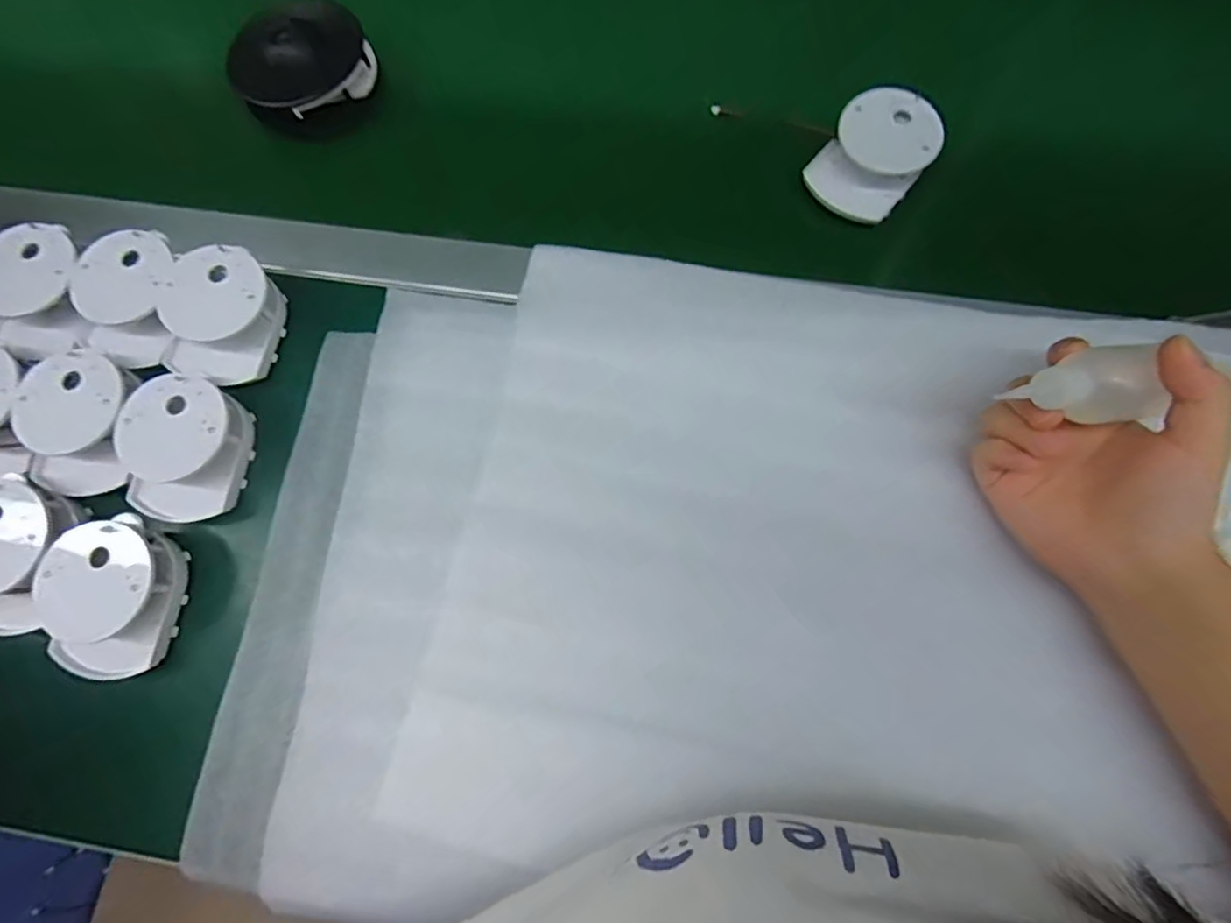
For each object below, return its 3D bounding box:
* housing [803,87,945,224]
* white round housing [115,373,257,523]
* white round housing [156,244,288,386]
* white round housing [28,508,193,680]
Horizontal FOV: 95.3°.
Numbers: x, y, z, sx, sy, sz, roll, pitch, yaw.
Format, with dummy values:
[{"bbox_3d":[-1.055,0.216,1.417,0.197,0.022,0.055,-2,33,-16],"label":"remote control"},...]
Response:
[{"bbox_3d":[0.171,-0.202,0.370,0.063,0.033,0.073,43,81,14],"label":"housing"},{"bbox_3d":[-0.257,-0.007,0.334,0.059,0.034,0.078,8,75,6],"label":"white round housing"},{"bbox_3d":[-0.249,-0.092,0.353,0.062,0.033,0.076,12,75,7],"label":"white round housing"},{"bbox_3d":[-0.282,0.077,0.313,0.061,0.034,0.081,-12,73,0],"label":"white round housing"}]

